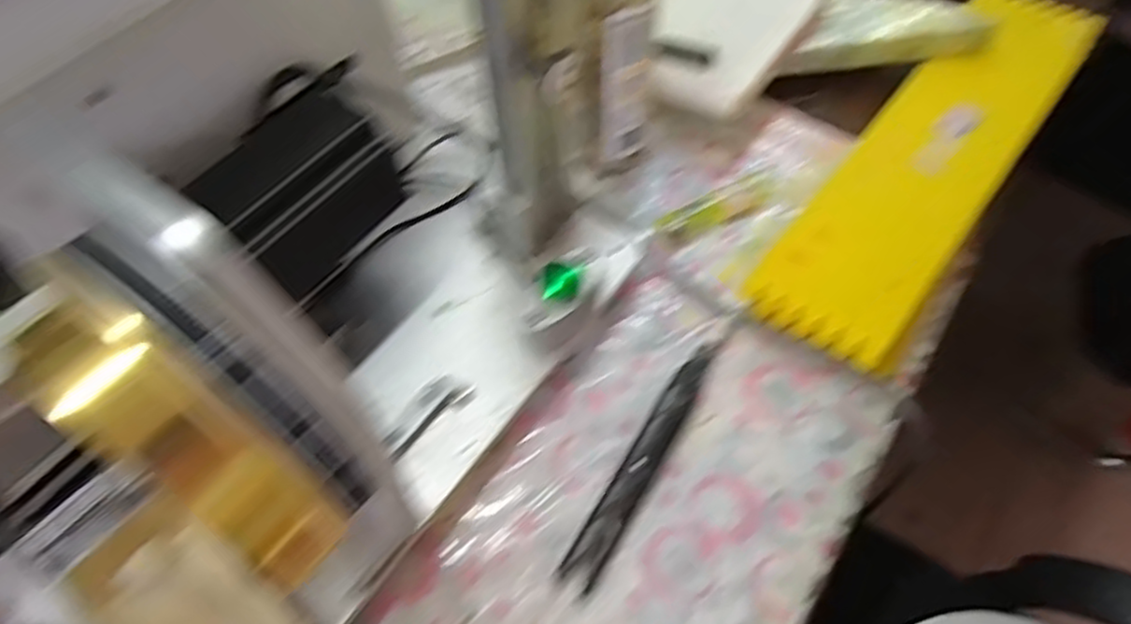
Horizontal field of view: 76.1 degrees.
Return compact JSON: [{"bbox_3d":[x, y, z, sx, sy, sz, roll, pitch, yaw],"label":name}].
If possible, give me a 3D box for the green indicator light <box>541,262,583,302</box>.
[{"bbox_3d":[-0.002,-0.016,0.368,0.020,0.004,0.022,0,65,0],"label":"green indicator light"}]

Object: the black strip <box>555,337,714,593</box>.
[{"bbox_3d":[0.039,0.072,0.362,0.017,0.006,0.140,27,62,16],"label":"black strip"}]

